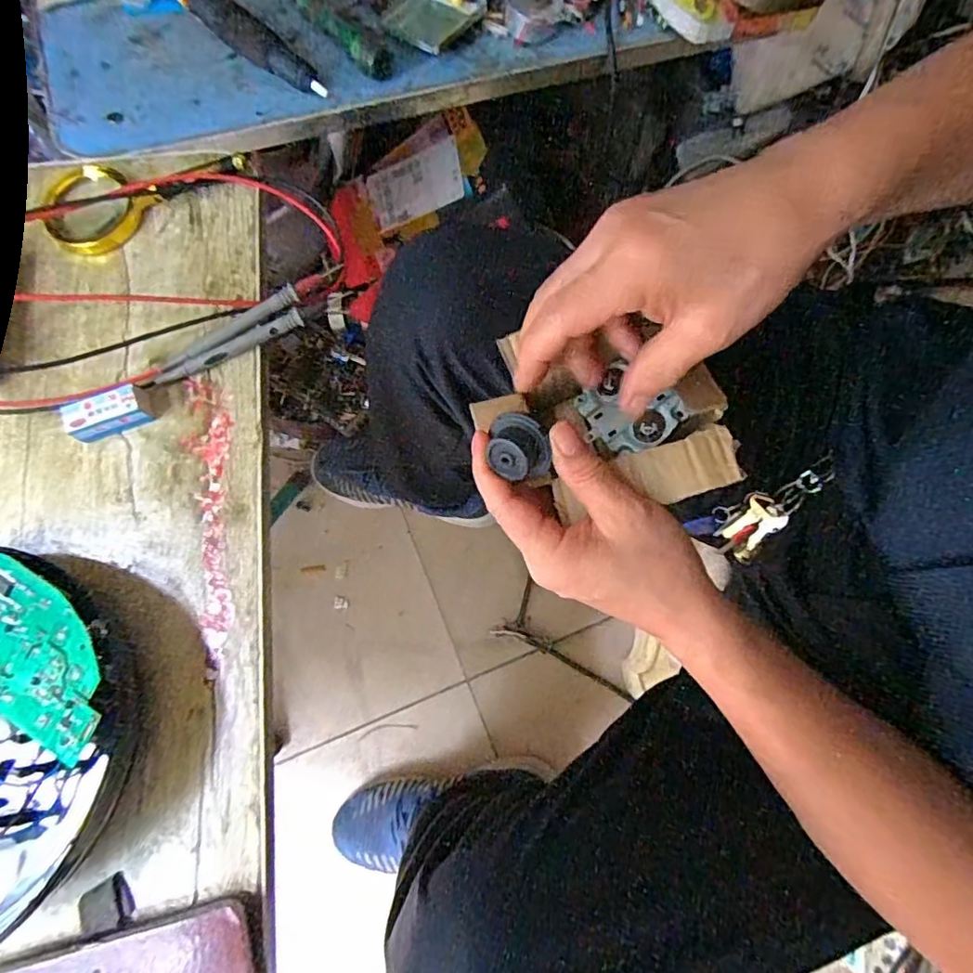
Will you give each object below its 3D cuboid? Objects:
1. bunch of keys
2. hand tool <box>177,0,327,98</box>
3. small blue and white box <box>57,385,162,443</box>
[{"bbox_3d":[0.221,0.016,0.429,0.045,0.017,0.104,46,125,10],"label":"bunch of keys"},{"bbox_3d":[-0.211,-0.385,0.453,0.197,0.030,0.028,41,79,9],"label":"hand tool"},{"bbox_3d":[-0.251,-0.050,0.371,0.052,0.021,0.022,-20,77,-5],"label":"small blue and white box"}]

